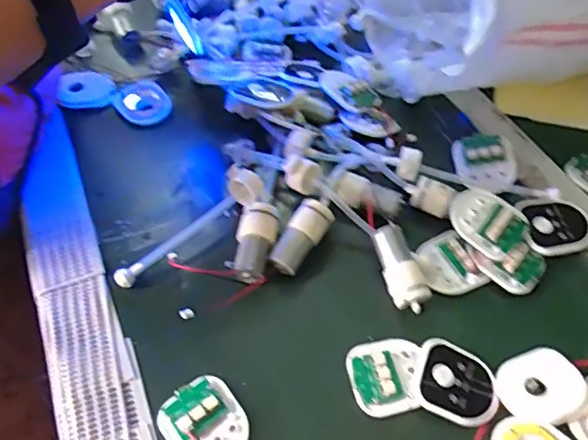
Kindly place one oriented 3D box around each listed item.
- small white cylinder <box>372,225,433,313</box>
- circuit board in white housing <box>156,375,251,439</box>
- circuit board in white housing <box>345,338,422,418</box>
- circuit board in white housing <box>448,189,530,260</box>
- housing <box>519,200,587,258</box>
[{"bbox_3d":[0.080,0.037,0.425,0.028,0.024,0.065,-14,69,-12],"label":"small white cylinder"},{"bbox_3d":[-0.059,0.134,0.366,0.050,0.012,0.057,-28,58,-22],"label":"circuit board in white housing"},{"bbox_3d":[0.066,0.110,0.391,0.053,0.017,0.051,-9,53,-9],"label":"circuit board in white housing"},{"bbox_3d":[0.155,0.000,0.444,0.057,0.019,0.044,37,60,24],"label":"circuit board in white housing"},{"bbox_3d":[0.211,0.005,0.449,0.055,0.008,0.051,-5,53,-6],"label":"housing"}]

